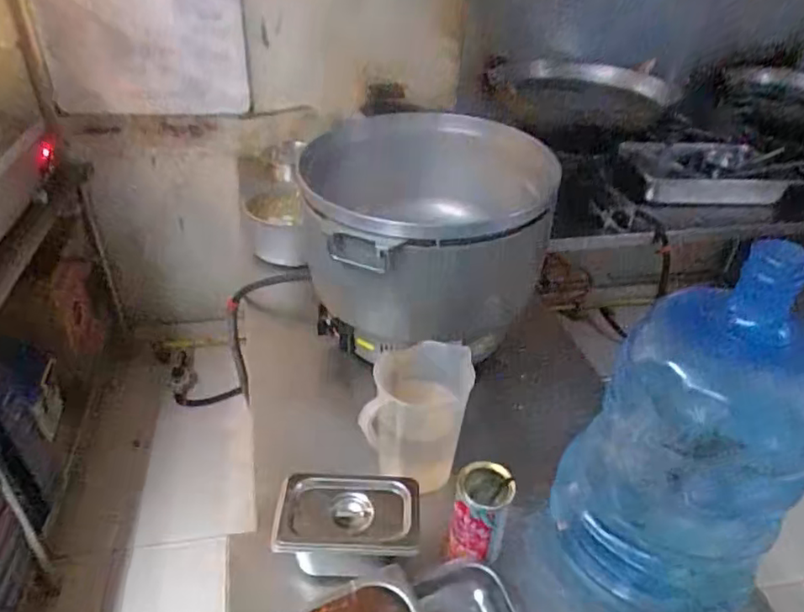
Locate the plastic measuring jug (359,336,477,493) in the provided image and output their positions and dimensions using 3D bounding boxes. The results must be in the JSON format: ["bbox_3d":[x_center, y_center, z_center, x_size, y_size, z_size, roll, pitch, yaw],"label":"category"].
[{"bbox_3d":[0.022,0.186,0.930,0.140,0.223,0.138,11,36,10],"label":"plastic measuring jug"}]

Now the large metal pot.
[{"bbox_3d":[0.036,-0.134,1.143,0.413,0.325,0.432,2,36,-2],"label":"large metal pot"}]

